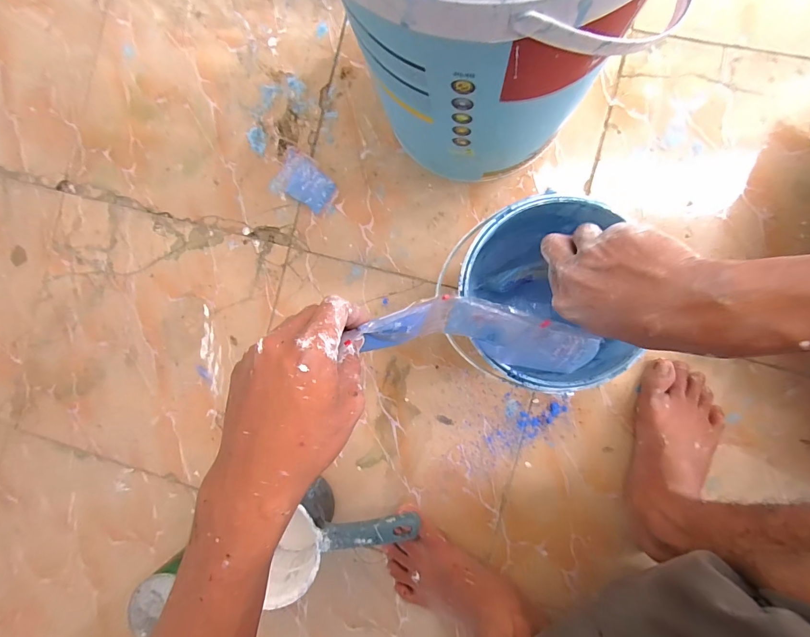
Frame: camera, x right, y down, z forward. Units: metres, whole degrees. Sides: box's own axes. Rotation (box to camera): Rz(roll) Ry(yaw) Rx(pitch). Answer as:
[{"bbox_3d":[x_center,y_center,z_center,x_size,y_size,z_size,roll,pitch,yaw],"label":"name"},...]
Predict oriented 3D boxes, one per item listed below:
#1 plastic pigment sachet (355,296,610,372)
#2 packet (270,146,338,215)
[{"bbox_3d":[0.069,0.013,0.324,0.209,0.054,0.051,8,91,-11],"label":"plastic pigment sachet"},{"bbox_3d":[-0.145,-0.203,0.558,0.096,0.013,0.068,29,93,5],"label":"packet"}]

